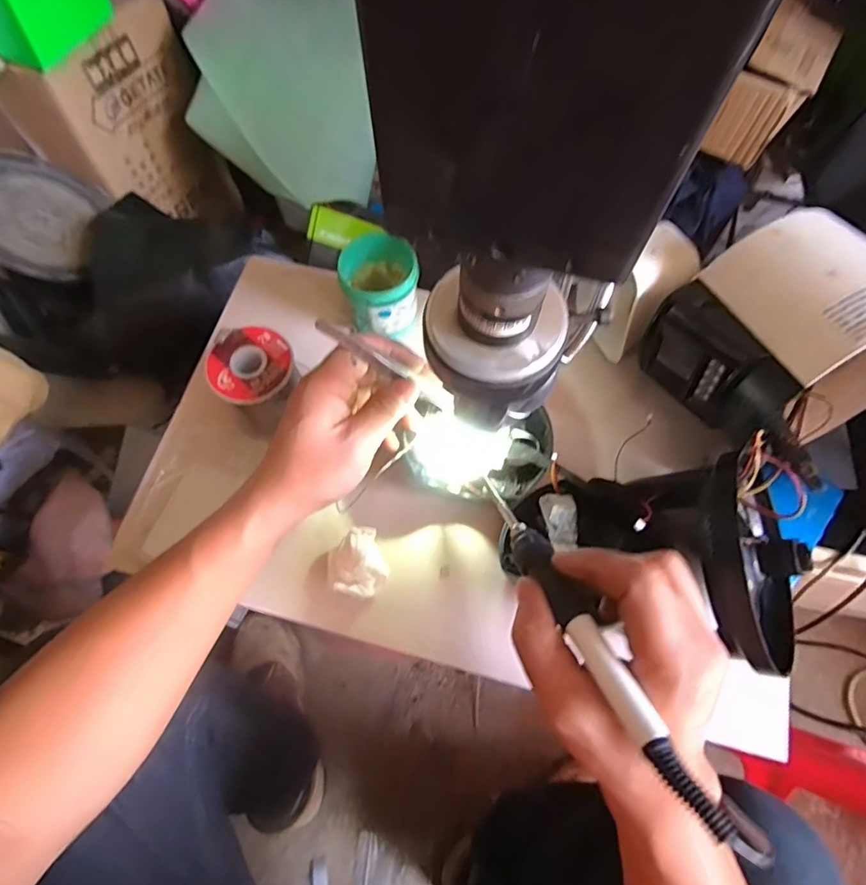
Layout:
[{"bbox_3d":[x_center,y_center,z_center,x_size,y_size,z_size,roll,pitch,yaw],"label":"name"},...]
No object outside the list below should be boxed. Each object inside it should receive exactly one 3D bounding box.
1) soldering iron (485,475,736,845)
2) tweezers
[{"bbox_3d":[0.062,0.073,0.261,0.018,0.016,0.152,-21,42,-9],"label":"soldering iron"},{"bbox_3d":[-0.027,-0.048,0.328,0.110,0.007,0.009,28,64,-31],"label":"tweezers"}]

